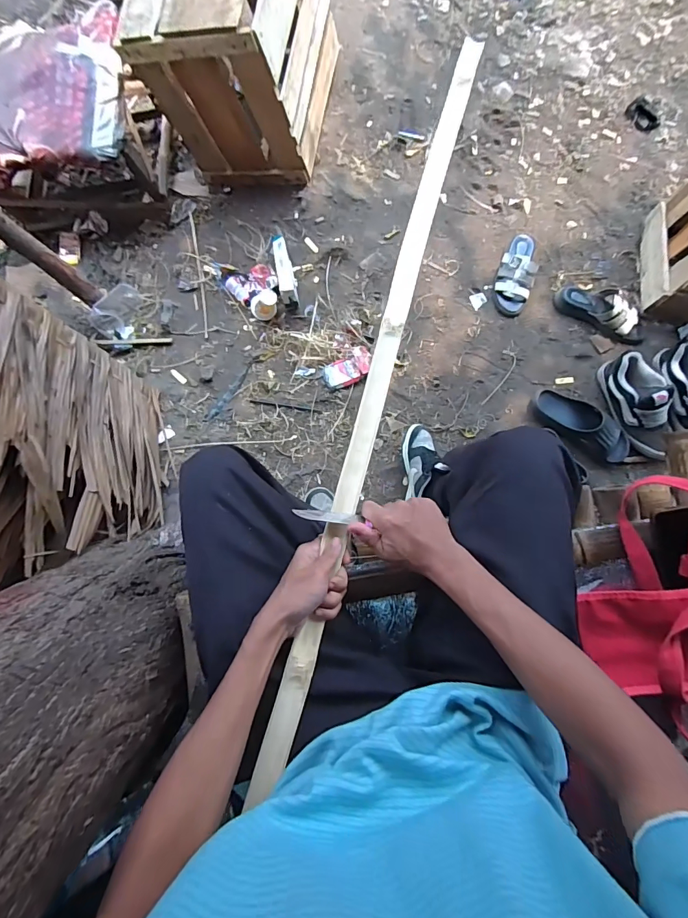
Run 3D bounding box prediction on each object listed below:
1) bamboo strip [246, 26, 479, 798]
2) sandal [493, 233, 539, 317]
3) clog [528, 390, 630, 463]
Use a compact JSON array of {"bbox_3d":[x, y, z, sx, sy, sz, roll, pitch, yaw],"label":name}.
[{"bbox_3d":[0.059,-0.151,0.561,0.037,0.029,1.050,15,76,3],"label":"bamboo strip"},{"bbox_3d":[0.486,-0.525,1.180,0.101,0.057,0.246,16,85,4],"label":"sandal"},{"bbox_3d":[0.608,-0.092,1.074,0.264,0.096,0.105,34,86,6],"label":"clog"}]

